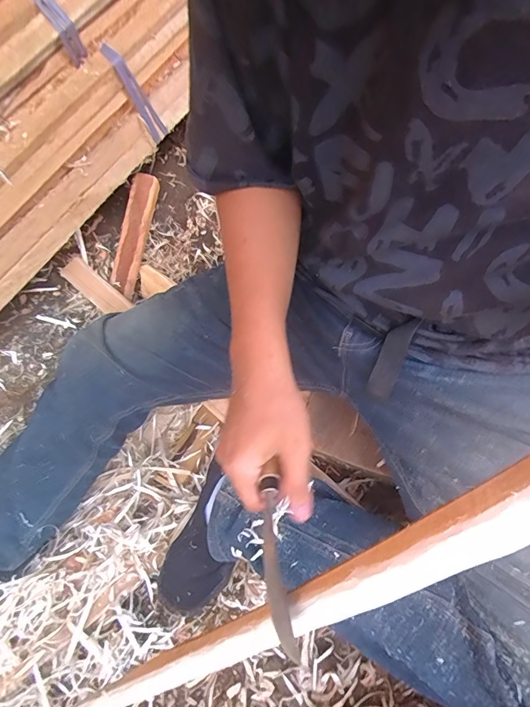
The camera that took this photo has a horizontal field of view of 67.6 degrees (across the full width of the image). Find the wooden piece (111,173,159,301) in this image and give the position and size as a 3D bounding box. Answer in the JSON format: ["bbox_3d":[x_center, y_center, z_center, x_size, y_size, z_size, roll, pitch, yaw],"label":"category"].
[{"bbox_3d":[-0.248,-0.226,0.753,0.041,0.036,0.235,11,85,2],"label":"wooden piece"}]

